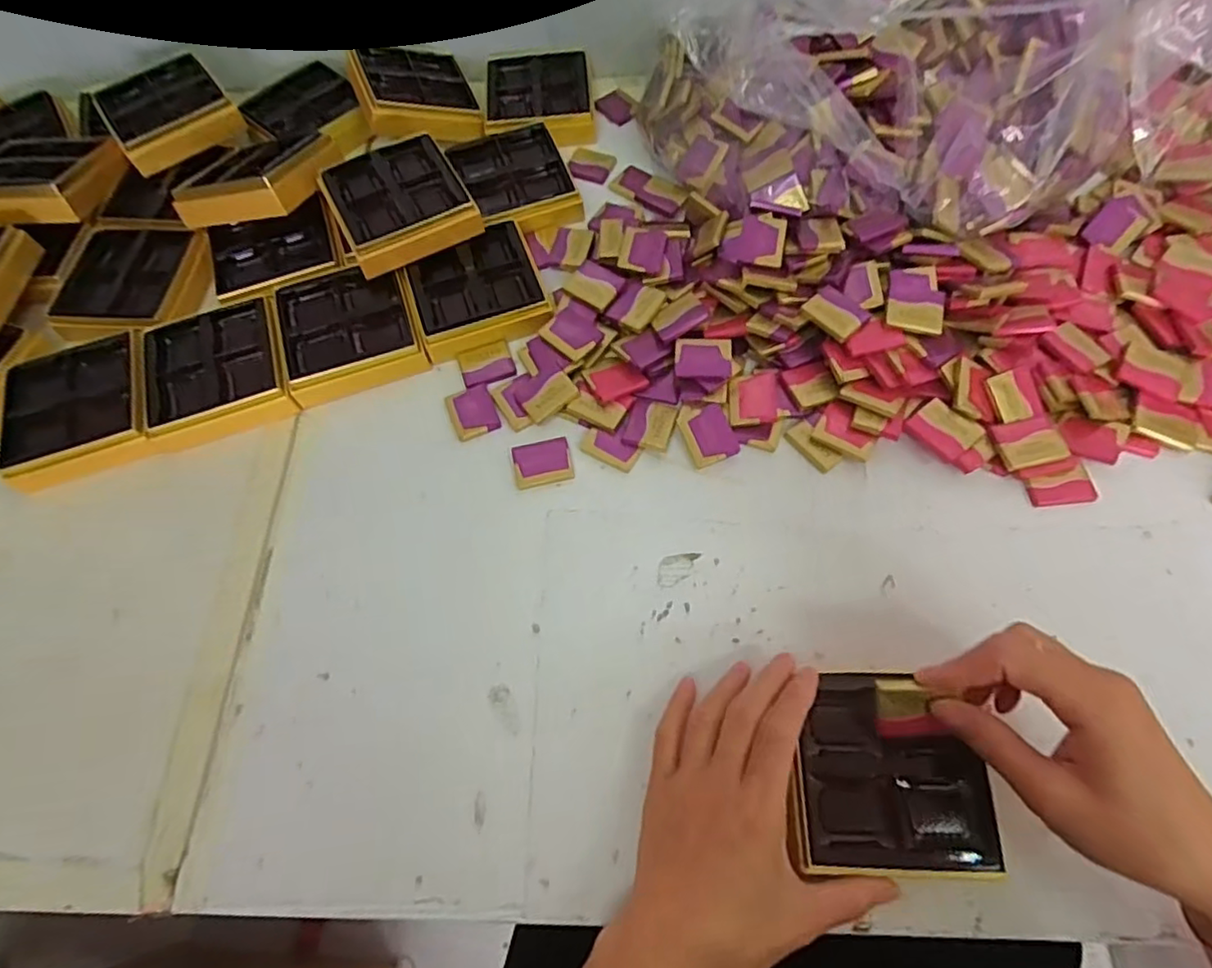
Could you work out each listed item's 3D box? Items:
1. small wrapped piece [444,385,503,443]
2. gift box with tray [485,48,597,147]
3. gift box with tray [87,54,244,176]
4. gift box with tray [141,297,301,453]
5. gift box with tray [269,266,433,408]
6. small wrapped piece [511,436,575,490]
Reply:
[{"bbox_3d":[-0.095,-0.053,0.454,0.031,0.004,0.040,-21,65,-7],"label":"small wrapped piece"},{"bbox_3d":[-0.060,-0.353,0.582,0.096,0.021,0.109,-5,64,1],"label":"gift box with tray"},{"bbox_3d":[-0.380,-0.321,0.560,0.097,0.034,0.090,-34,67,-12],"label":"gift box with tray"},{"bbox_3d":[-0.283,-0.085,0.463,0.095,0.019,0.103,-20,65,-6],"label":"gift box with tray"},{"bbox_3d":[-0.191,-0.116,0.477,0.099,0.020,0.096,-19,65,-5],"label":"gift box with tray"},{"bbox_3d":[-0.043,-0.015,0.435,0.039,0.004,0.033,-12,64,-2],"label":"small wrapped piece"}]

